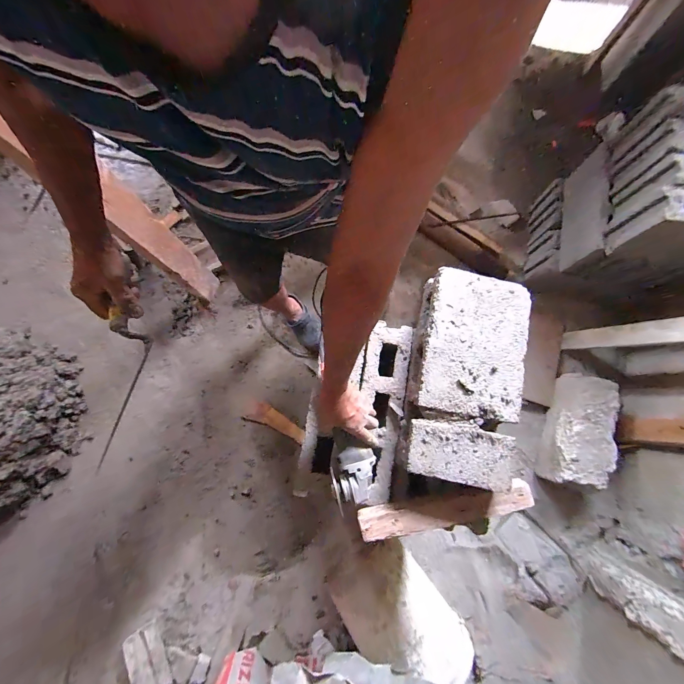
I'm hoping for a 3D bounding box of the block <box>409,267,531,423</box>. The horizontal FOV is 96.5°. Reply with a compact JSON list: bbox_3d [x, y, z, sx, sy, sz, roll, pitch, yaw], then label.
[{"bbox_3d":[0.255,0.007,0.618,0.191,0.076,0.276,10,80,2],"label":"block"}]

